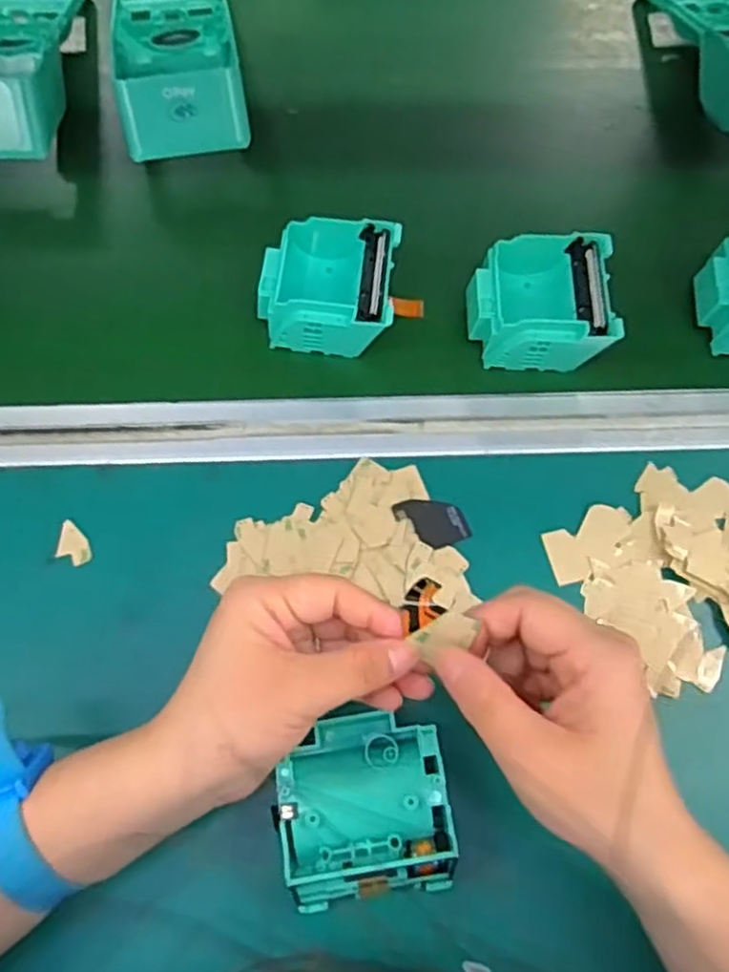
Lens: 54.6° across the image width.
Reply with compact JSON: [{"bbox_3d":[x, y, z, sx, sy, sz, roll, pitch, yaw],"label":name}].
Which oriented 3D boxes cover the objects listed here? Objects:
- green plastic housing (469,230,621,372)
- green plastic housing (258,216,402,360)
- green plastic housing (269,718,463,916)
[{"bbox_3d":[0.104,-0.108,0.427,0.081,0.040,0.073,0,69,-3],"label":"green plastic housing"},{"bbox_3d":[-0.022,-0.120,0.427,0.077,0.035,0.075,5,69,-1],"label":"green plastic housing"},{"bbox_3d":[0.000,0.146,0.321,0.074,0.034,0.076,-9,69,-6],"label":"green plastic housing"}]

